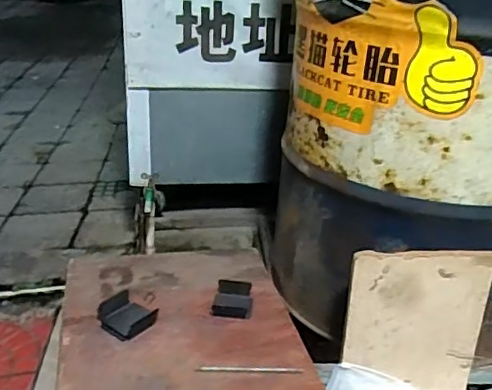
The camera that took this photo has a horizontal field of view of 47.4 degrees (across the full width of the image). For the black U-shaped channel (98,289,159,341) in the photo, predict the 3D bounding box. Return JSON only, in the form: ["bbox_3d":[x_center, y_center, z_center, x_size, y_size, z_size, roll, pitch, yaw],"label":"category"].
[{"bbox_3d":[-0.182,0.180,0.848,0.076,0.032,0.069,23,31,36],"label":"black U-shaped channel"}]

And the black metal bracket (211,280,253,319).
[{"bbox_3d":[-0.021,0.167,0.901,0.059,0.028,0.066,6,25,3],"label":"black metal bracket"}]

